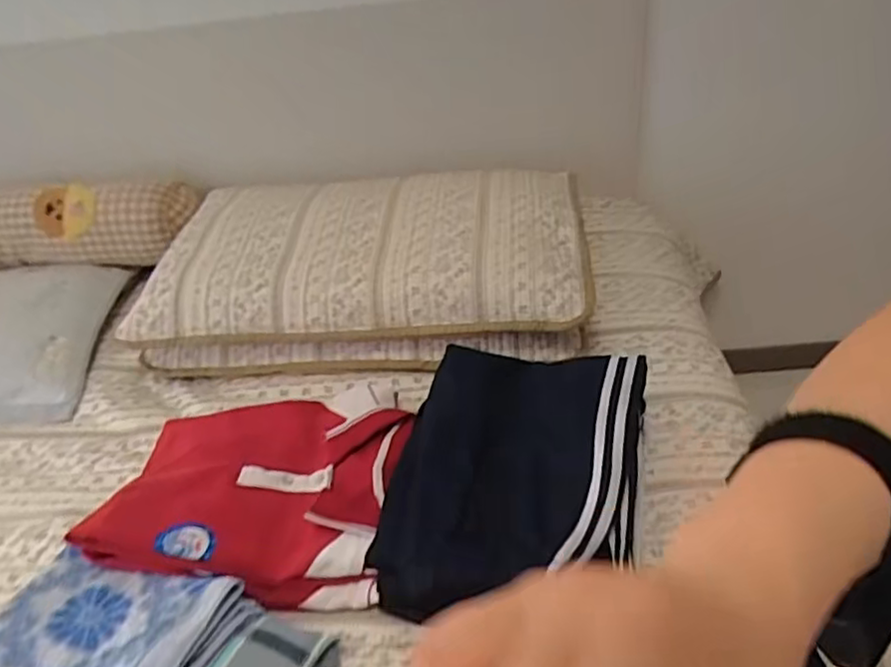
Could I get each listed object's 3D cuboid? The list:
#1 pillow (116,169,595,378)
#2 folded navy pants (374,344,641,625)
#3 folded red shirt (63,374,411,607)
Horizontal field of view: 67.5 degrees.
[{"bbox_3d":[-0.119,-0.114,1.053,0.647,0.169,0.376,-2,37,7],"label":"pillow"},{"bbox_3d":[0.063,0.125,0.690,0.250,0.072,0.323,-4,35,24],"label":"folded navy pants"},{"bbox_3d":[-0.212,0.163,0.776,0.318,0.087,0.288,0,37,9],"label":"folded red shirt"}]

